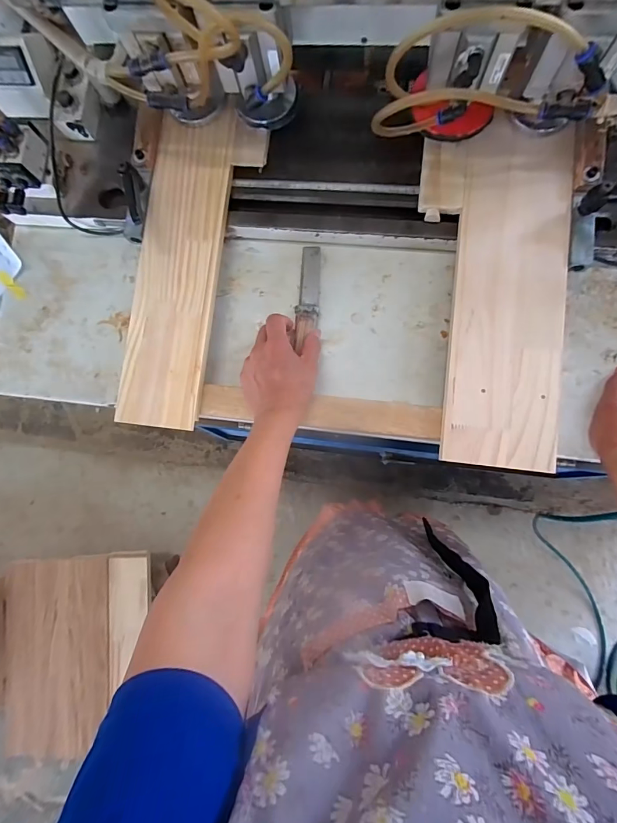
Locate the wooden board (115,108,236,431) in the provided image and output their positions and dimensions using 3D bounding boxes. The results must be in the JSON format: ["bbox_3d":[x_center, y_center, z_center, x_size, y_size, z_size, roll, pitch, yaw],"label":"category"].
[{"bbox_3d":[-0.163,-0.180,0.480,0.099,0.015,0.394,5,86,6],"label":"wooden board"}]

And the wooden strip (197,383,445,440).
[{"bbox_3d":[0.011,0.000,0.458,0.285,0.027,0.040,6,86,6],"label":"wooden strip"}]

